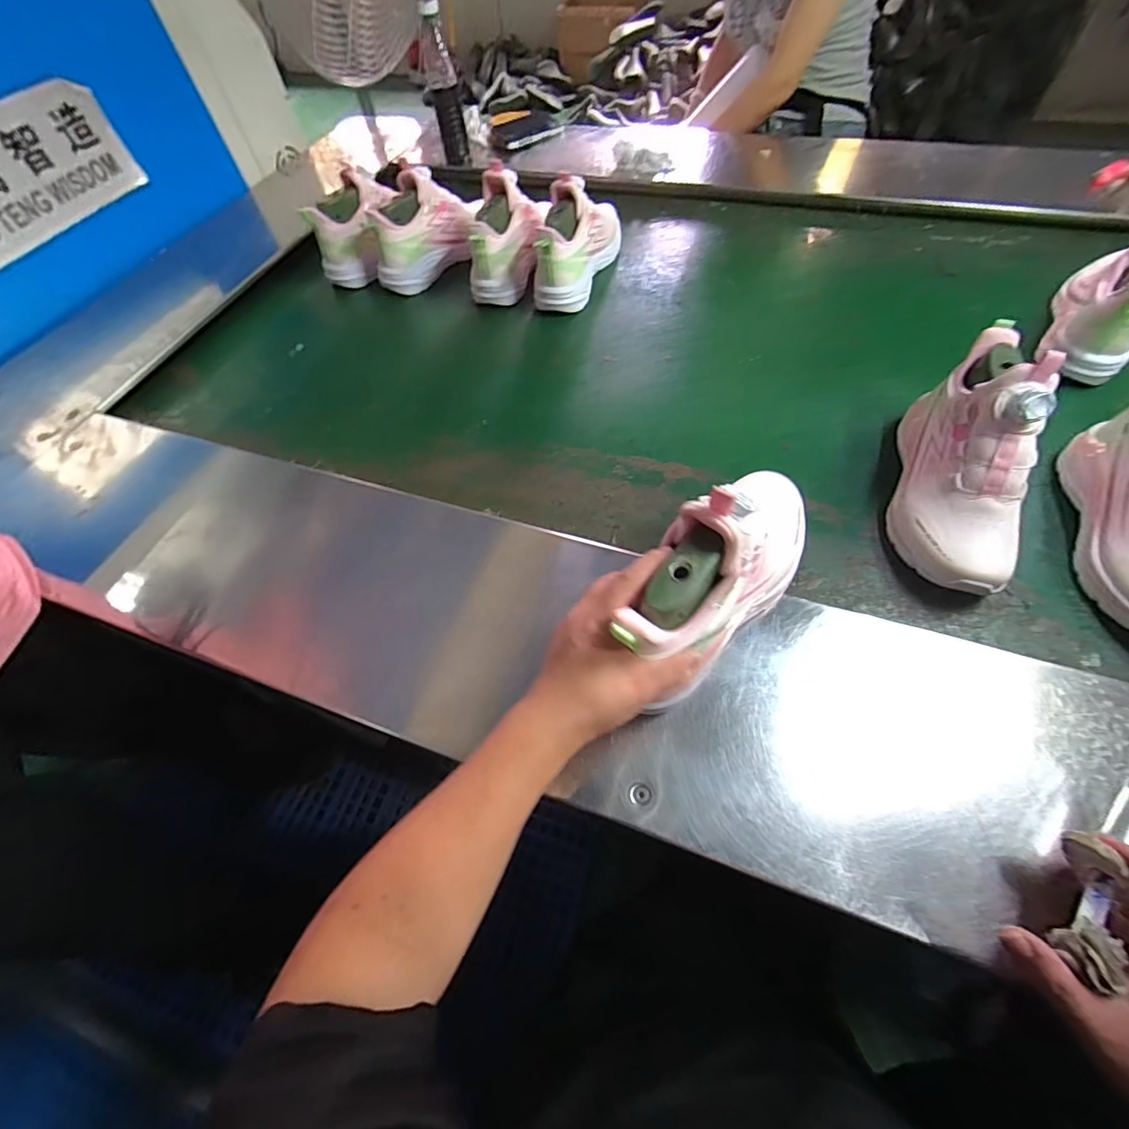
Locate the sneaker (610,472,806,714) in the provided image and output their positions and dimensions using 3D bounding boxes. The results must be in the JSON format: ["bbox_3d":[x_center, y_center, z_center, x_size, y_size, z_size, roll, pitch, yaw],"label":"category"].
[{"bbox_3d":[0.130,-0.008,0.394,0.089,0.125,0.264,41,45,24],"label":"sneaker"}]

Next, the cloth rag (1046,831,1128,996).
[{"bbox_3d":[0.318,0.207,0.300,0.020,0.026,0.082,5,84,7],"label":"cloth rag"}]

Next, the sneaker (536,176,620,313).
[{"bbox_3d":[0.025,-0.527,0.779,0.080,0.131,0.245,16,61,13],"label":"sneaker"}]

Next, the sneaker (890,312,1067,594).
[{"bbox_3d":[0.404,-0.110,0.479,0.099,0.130,0.260,21,62,15],"label":"sneaker"}]

